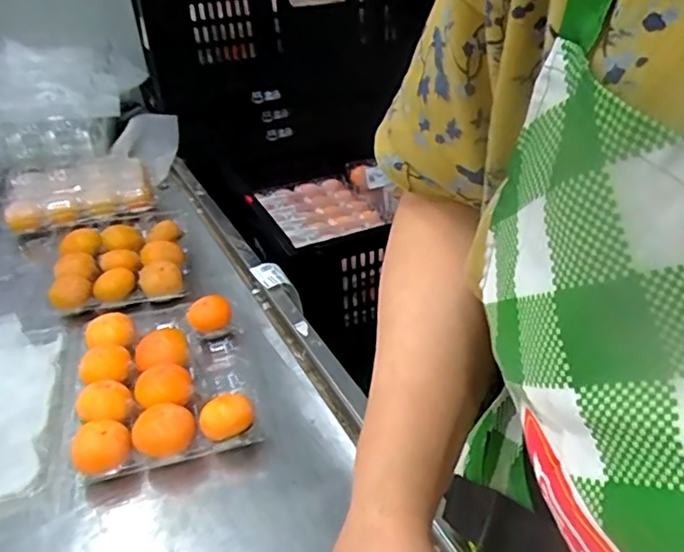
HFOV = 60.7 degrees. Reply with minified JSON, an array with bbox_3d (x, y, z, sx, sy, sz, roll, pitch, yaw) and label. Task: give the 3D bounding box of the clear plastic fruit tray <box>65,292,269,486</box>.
[{"bbox_3d":[-0.176,0.085,0.575,0.150,0.038,0.235,-11,35,-13],"label":"clear plastic fruit tray"}]

